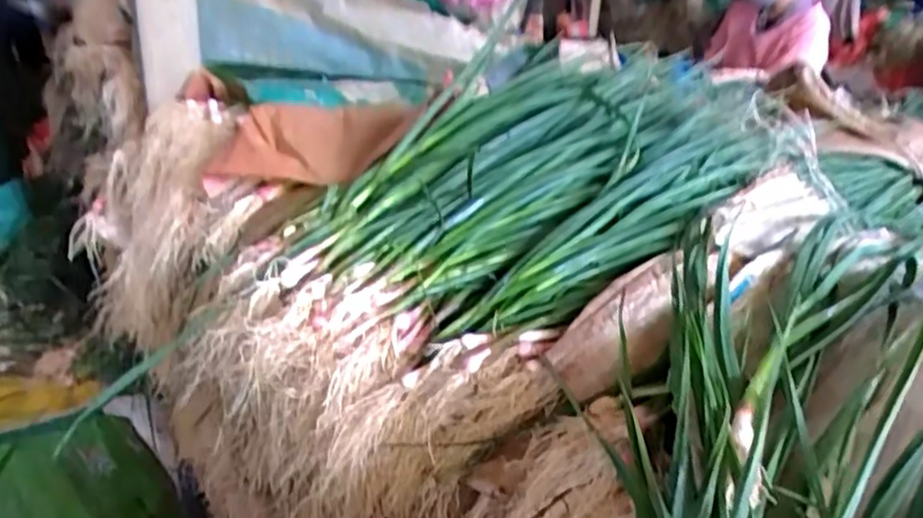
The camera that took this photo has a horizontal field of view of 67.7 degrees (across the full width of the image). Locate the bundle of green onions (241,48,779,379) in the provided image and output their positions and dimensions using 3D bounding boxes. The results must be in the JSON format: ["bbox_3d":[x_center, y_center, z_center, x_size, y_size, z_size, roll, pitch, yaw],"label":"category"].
[{"bbox_3d":[0.069,-0.068,0.690,0.491,0.202,0.296,-17,32,-39],"label":"bundle of green onions"}]

